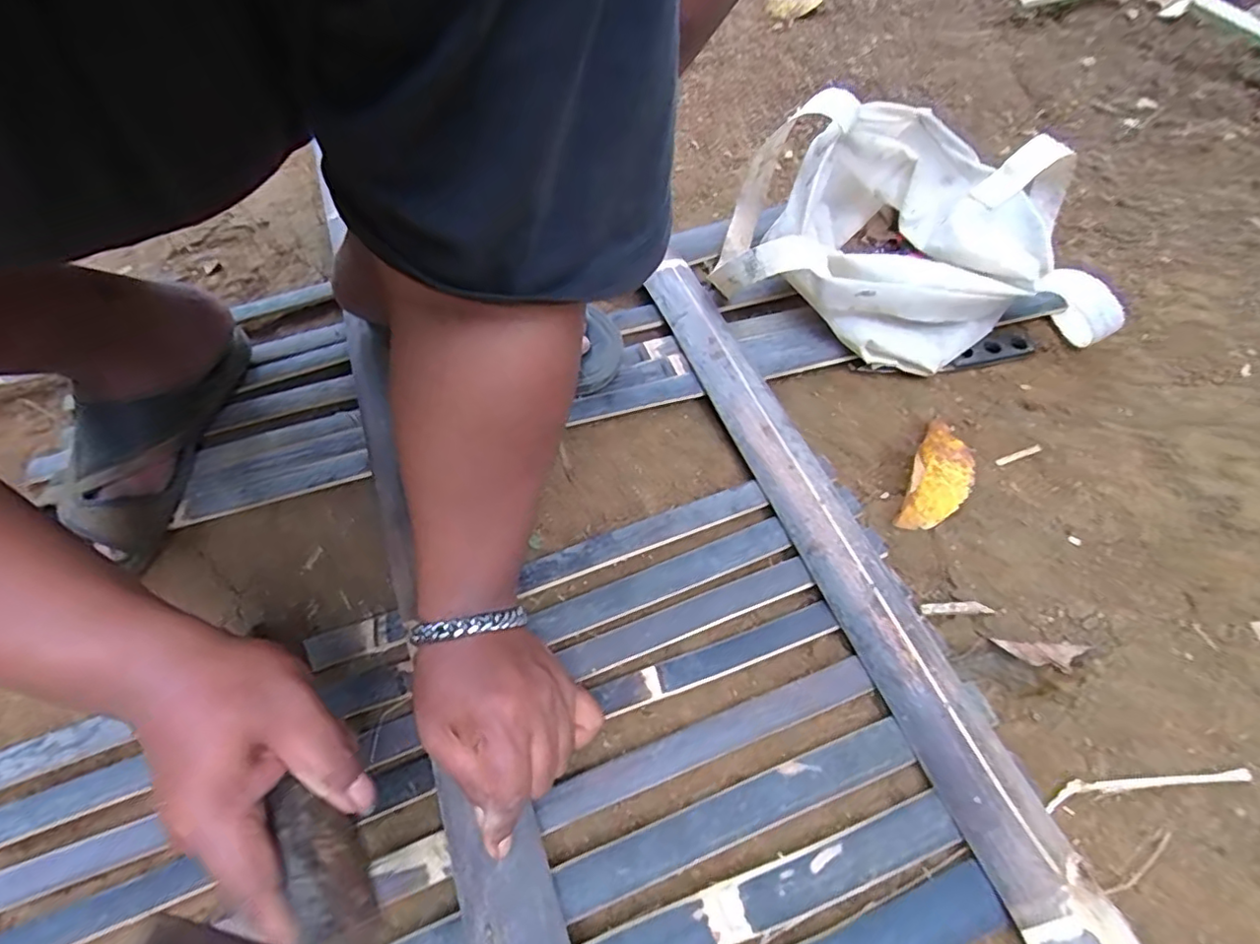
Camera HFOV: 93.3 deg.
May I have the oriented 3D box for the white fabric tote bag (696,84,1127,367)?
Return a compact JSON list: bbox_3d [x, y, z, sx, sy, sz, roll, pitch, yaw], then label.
[{"bbox_3d":[0.241,-0.216,0.516,0.304,0.149,0.201,2,56,5],"label":"white fabric tote bag"}]

